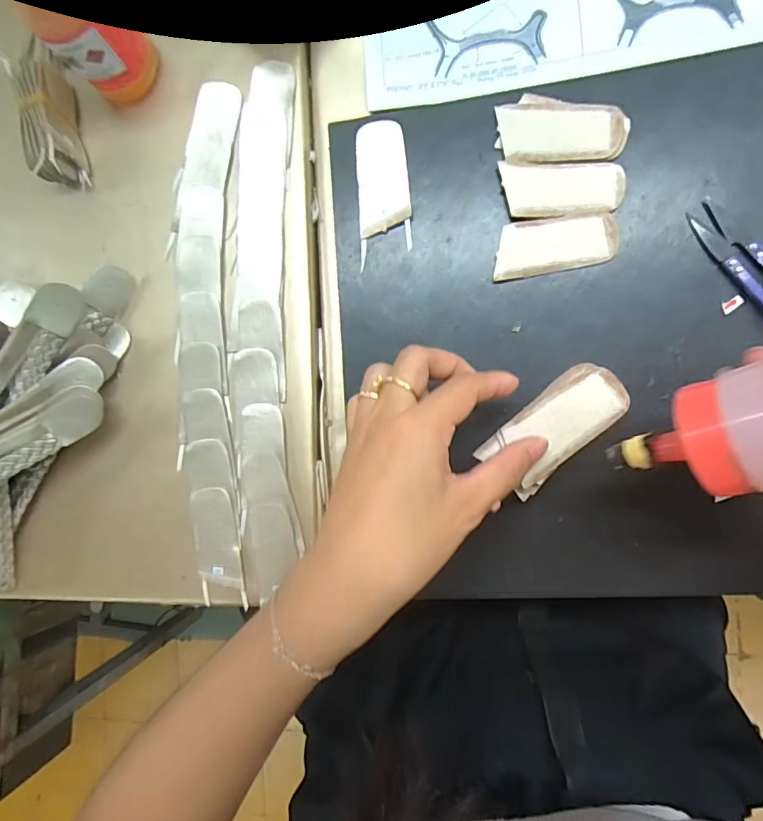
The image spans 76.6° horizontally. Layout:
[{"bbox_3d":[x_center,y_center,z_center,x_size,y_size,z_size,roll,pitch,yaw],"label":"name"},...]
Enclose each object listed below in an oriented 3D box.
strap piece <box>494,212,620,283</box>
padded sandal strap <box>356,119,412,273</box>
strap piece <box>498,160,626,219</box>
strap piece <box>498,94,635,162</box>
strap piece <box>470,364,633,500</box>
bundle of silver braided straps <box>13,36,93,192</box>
[{"bbox_3d":[0.102,-0.097,0.282,0.068,0.004,0.032,-7,88,9],"label":"strap piece"},{"bbox_3d":[0.001,-0.138,0.300,0.032,0.004,0.082,-3,89,9],"label":"padded sandal strap"},{"bbox_3d":[0.104,-0.129,0.281,0.068,0.004,0.031,4,90,9],"label":"strap piece"},{"bbox_3d":[0.104,-0.164,0.280,0.072,0.006,0.037,4,90,9],"label":"strap piece"},{"bbox_3d":[0.092,0.009,0.256,0.037,0.008,0.077,45,96,7],"label":"strap piece"},{"bbox_3d":[-0.234,-0.211,0.339,0.025,0.039,0.100,-12,87,9],"label":"bundle of silver braided straps"}]

